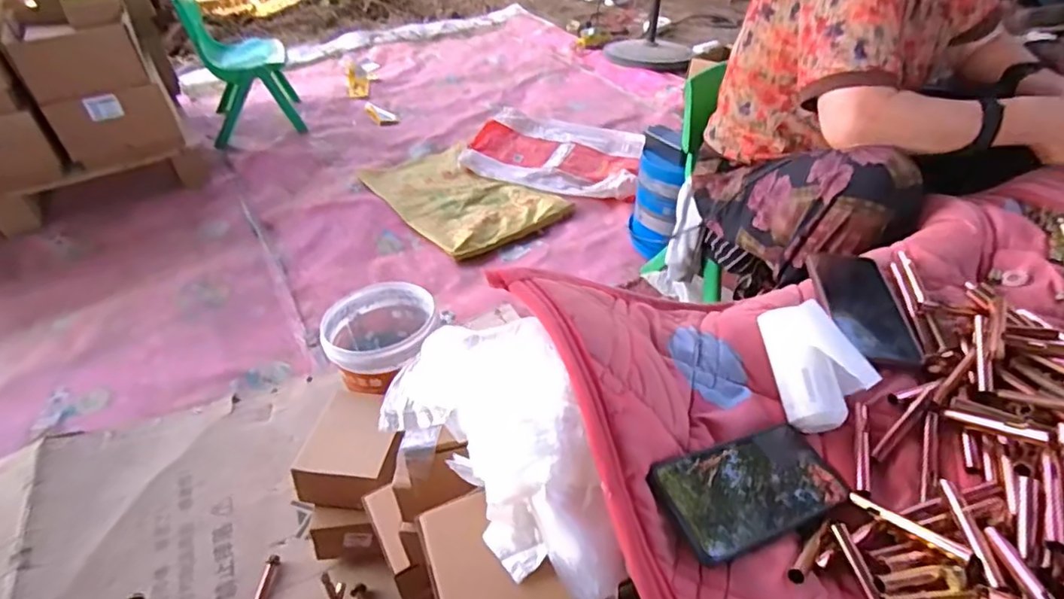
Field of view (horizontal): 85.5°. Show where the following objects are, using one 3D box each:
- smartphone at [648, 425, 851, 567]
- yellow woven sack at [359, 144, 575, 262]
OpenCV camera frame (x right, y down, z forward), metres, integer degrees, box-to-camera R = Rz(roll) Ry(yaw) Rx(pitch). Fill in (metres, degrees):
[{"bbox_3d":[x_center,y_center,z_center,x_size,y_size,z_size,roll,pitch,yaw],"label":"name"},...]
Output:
[{"bbox_3d":[0.167,0.140,0.437,0.166,0.014,0.075,-6,40,-32],"label":"smartphone"},{"bbox_3d":[-0.227,-0.312,1.737,0.398,0.032,0.596,-33,52,-32],"label":"yellow woven sack"}]

